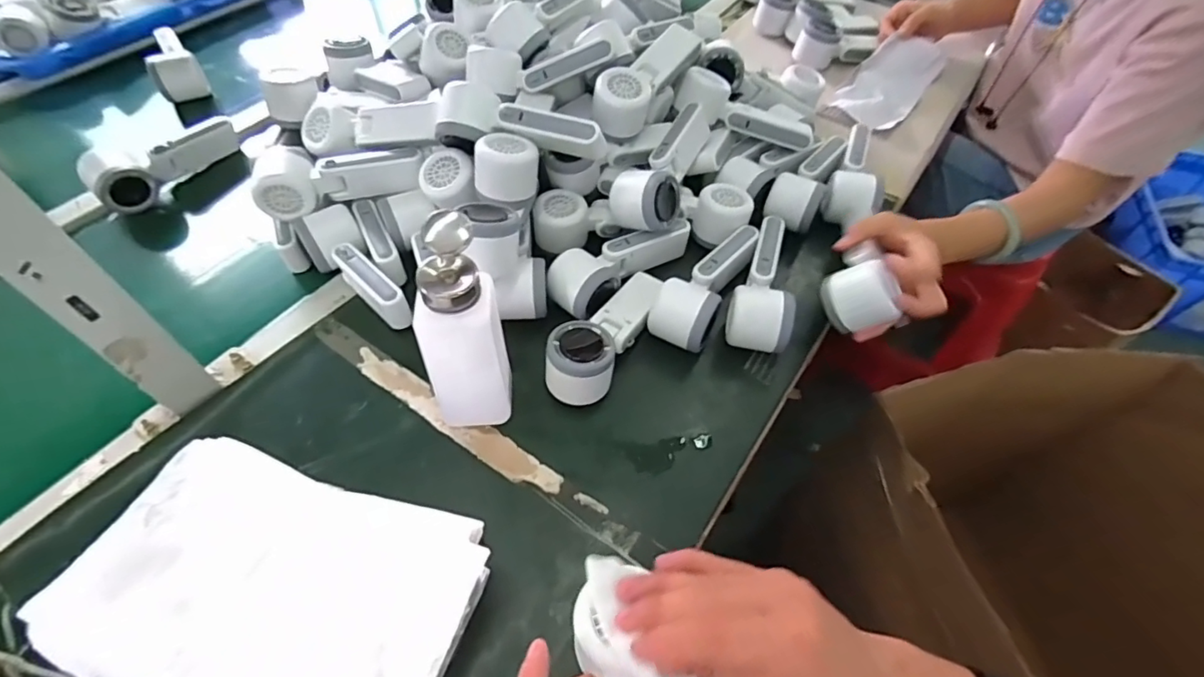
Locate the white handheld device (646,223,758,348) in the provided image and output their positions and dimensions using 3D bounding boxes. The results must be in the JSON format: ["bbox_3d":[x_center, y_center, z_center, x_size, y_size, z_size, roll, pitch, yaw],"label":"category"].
[{"bbox_3d":[0.103,-0.060,0.557,0.056,0.047,0.162,24,57,16],"label":"white handheld device"}]

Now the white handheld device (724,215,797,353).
[{"bbox_3d":[0.168,-0.059,0.557,0.059,0.055,0.161,18,55,12],"label":"white handheld device"}]

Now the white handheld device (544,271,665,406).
[{"bbox_3d":[0.008,-0.013,0.520,0.061,0.053,0.164,25,57,15],"label":"white handheld device"}]

